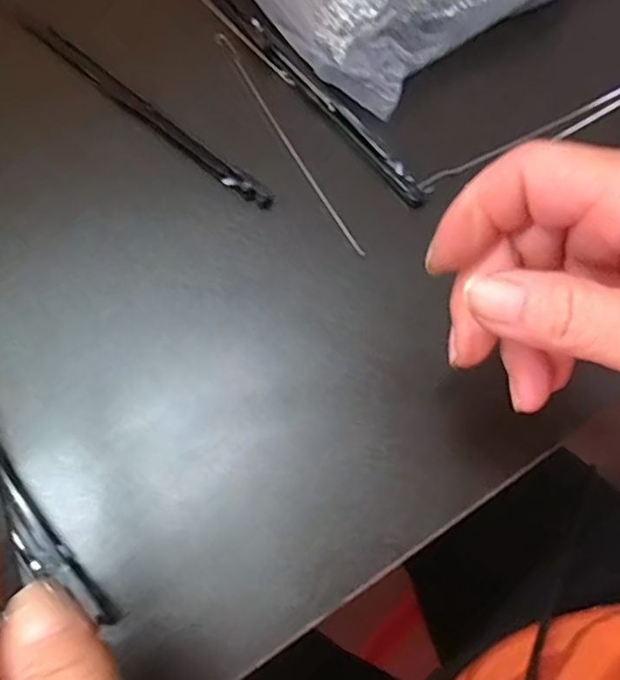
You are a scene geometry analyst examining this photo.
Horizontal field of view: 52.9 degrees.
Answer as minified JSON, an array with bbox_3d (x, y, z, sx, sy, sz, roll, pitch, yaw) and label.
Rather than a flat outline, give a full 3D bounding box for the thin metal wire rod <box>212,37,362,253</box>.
[{"bbox_3d":[-0.014,-0.110,0.334,0.007,0.004,0.164,-27,71,-11],"label":"thin metal wire rod"}]

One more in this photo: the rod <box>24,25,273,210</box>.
[{"bbox_3d":[-0.090,-0.126,0.338,0.182,0.009,0.013,41,73,14],"label":"rod"}]

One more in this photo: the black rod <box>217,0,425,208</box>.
[{"bbox_3d":[-0.030,-0.177,0.356,0.014,0.009,0.282,-35,73,-13],"label":"black rod"}]

